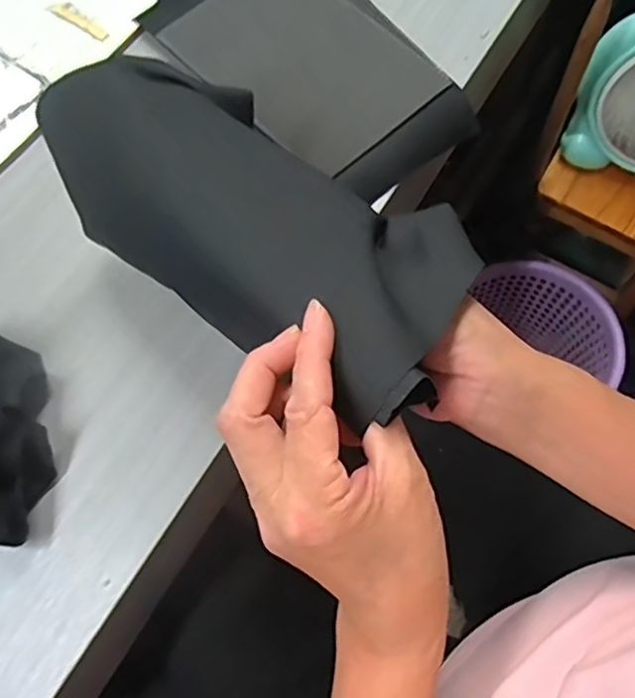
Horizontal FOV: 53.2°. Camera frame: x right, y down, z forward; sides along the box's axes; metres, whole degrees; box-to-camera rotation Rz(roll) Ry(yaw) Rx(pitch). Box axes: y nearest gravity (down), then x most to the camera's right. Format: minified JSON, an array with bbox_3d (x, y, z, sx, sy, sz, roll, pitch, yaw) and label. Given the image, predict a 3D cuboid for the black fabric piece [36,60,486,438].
[{"bbox_3d":[-0.036,-0.079,0.346,0.283,0.049,0.124,36,72,25],"label":"black fabric piece"}]

